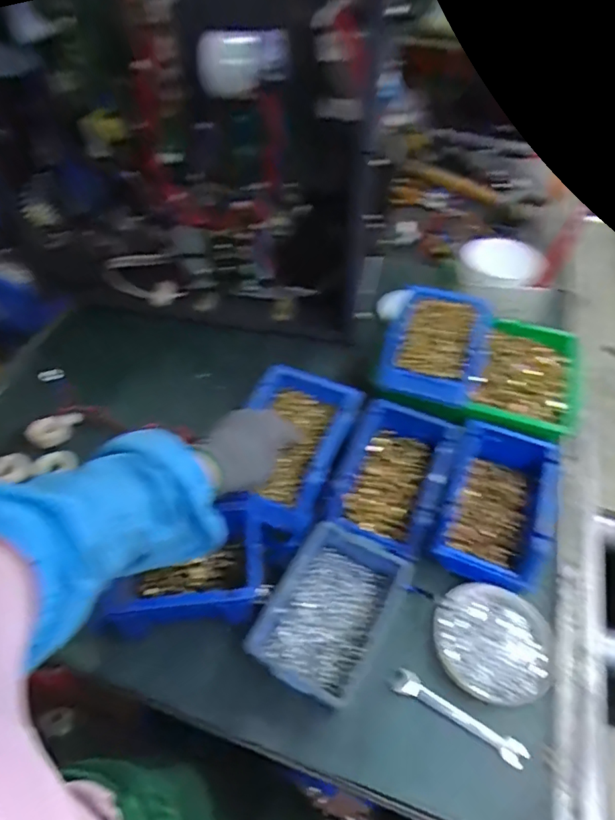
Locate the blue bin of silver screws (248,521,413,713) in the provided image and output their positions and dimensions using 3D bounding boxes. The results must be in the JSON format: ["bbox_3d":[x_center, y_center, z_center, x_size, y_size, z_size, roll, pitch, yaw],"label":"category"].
[{"bbox_3d":[0.020,0.200,0.507,0.109,0.055,0.153,26,55,20],"label":"blue bin of silver screws"}]

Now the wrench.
[{"bbox_3d":[0.137,0.277,0.467,0.121,0.014,0.022,25,55,20],"label":"wrench"}]

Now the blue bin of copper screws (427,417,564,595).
[{"bbox_3d":[0.212,0.105,0.575,0.107,0.066,0.172,19,53,15],"label":"blue bin of copper screws"}]

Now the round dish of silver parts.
[{"bbox_3d":[0.183,0.226,0.505,0.114,0.020,0.103,16,52,13],"label":"round dish of silver parts"}]

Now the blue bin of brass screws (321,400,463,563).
[{"bbox_3d":[0.095,0.074,0.580,0.111,0.051,0.166,20,53,16],"label":"blue bin of brass screws"}]

